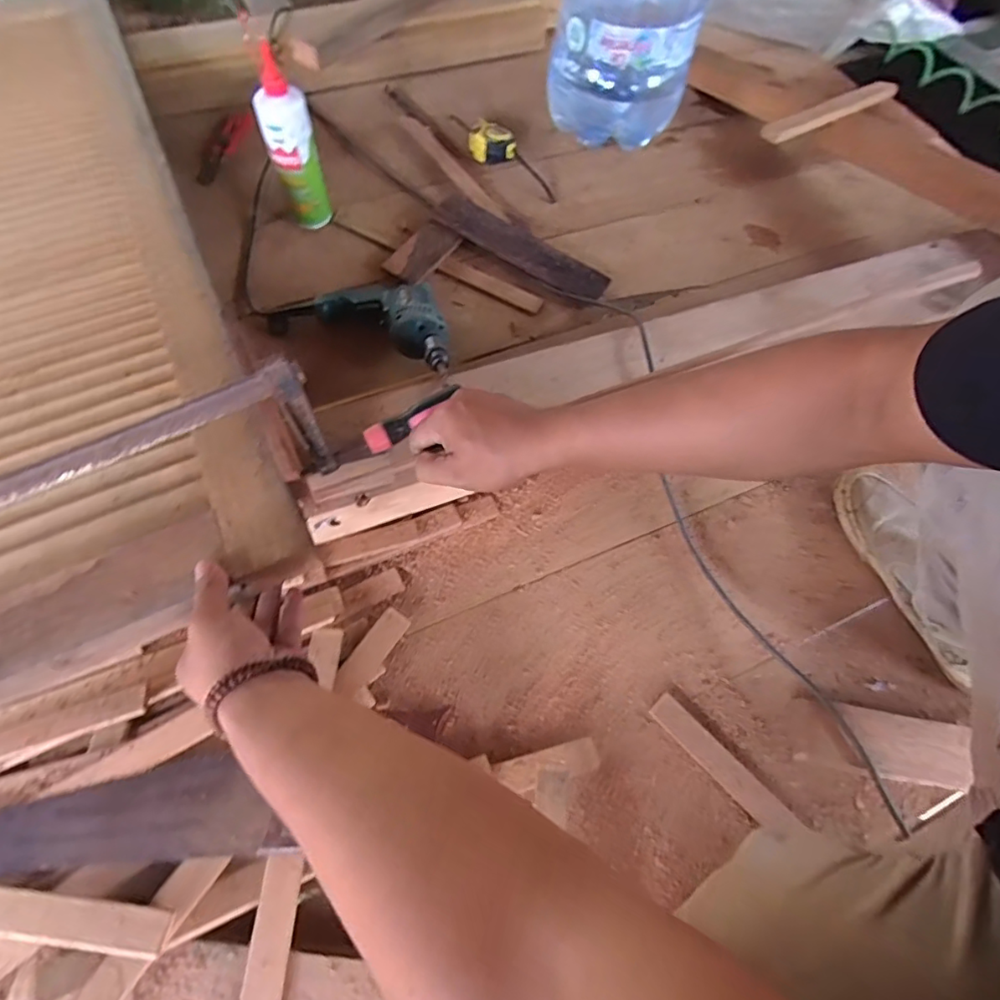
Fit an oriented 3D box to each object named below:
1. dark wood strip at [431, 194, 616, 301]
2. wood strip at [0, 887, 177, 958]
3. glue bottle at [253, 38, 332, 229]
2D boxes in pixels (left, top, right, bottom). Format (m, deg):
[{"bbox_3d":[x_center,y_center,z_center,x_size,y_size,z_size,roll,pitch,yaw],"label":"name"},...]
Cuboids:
[{"bbox_3d":[0.028,-0.412,0.887,0.317,0.031,0.079,31,66,12],"label":"dark wood strip"},{"bbox_3d":[-0.463,0.338,0.455,0.392,0.007,0.031,4,55,6],"label":"wood strip"},{"bbox_3d":[-0.306,-0.519,0.810,0.071,0.233,0.051,-17,66,-11],"label":"glue bottle"}]

